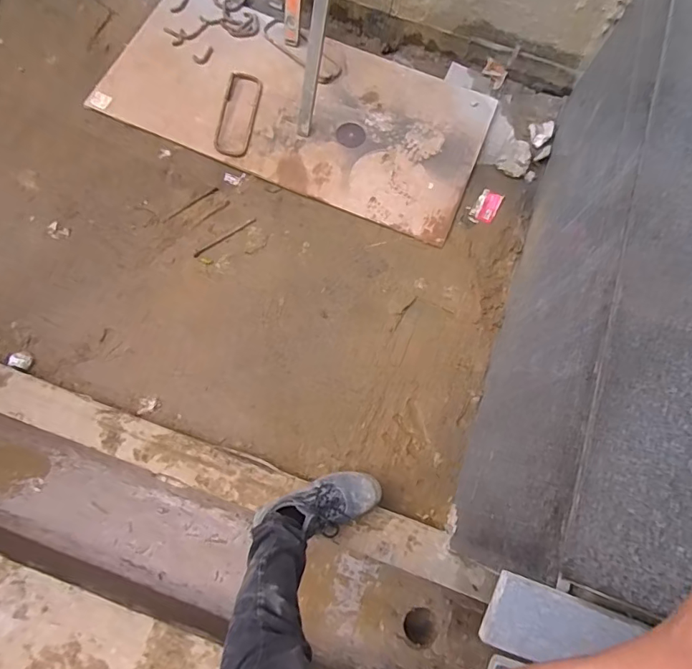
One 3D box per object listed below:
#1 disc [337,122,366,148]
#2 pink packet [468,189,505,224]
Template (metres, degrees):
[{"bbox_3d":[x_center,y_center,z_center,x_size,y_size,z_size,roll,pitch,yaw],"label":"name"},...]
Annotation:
[{"bbox_3d":[0.018,-0.661,1.529,0.093,0.004,0.102,0,73,-1],"label":"disc"},{"bbox_3d":[0.447,-0.403,1.474,0.069,0.005,0.133,30,74,8],"label":"pink packet"}]

